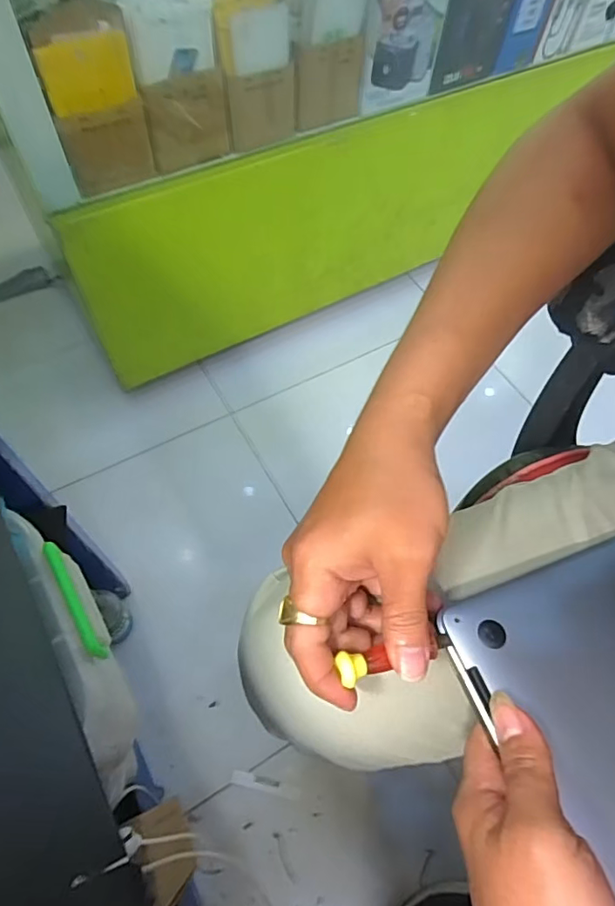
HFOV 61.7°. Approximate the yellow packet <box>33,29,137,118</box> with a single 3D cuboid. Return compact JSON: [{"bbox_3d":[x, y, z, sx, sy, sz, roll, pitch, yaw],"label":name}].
[{"bbox_3d":[-0.260,-0.451,0.613,0.106,0.075,0.011,-31,66,-19],"label":"yellow packet"}]

